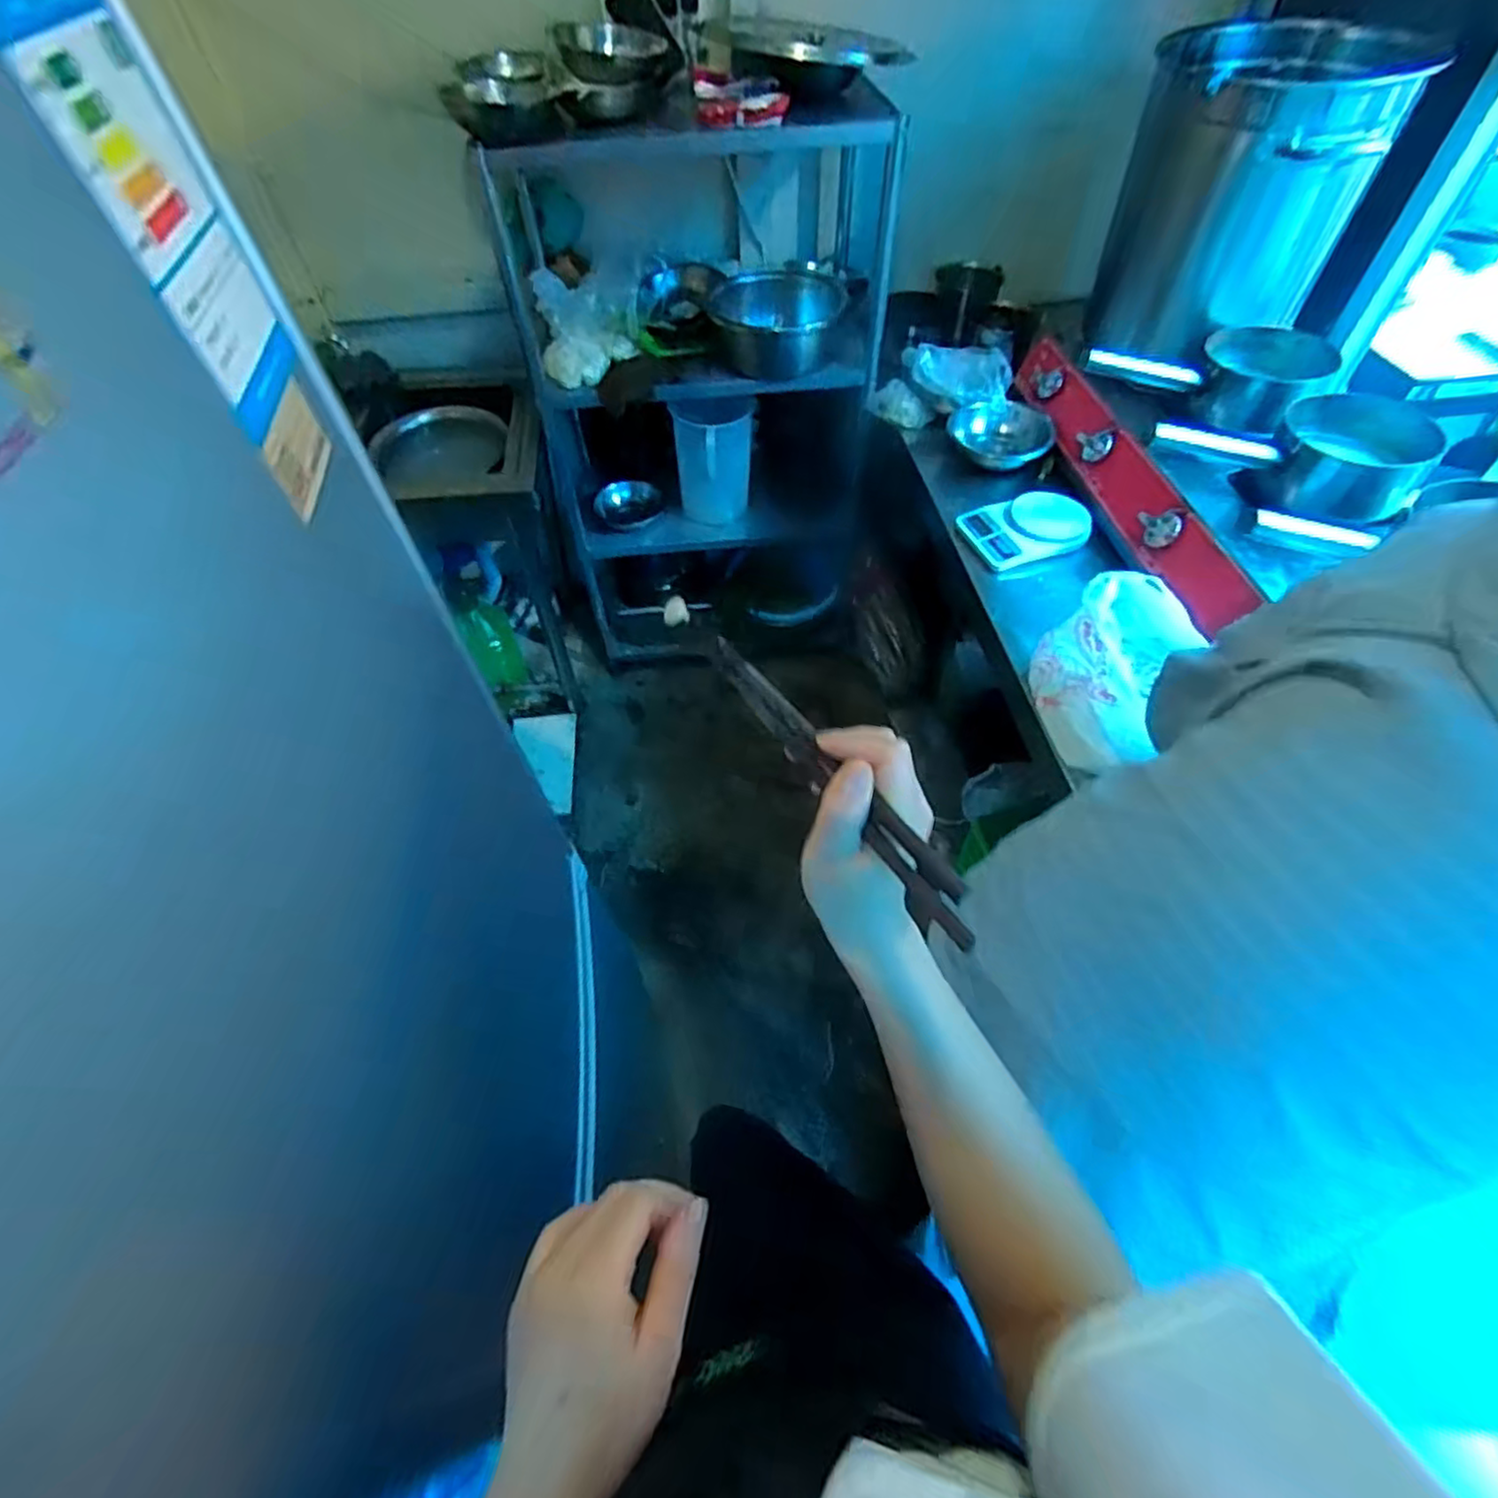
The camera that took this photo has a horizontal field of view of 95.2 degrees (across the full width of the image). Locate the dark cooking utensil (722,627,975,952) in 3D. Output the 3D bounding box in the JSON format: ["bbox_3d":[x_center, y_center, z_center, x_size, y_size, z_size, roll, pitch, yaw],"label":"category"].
[{"bbox_3d":[0.036,0.009,0.349,0.020,0.020,0.221,-27,50,-16],"label":"dark cooking utensil"}]

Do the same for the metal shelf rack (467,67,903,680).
[{"bbox_3d":[-0.104,-0.778,1.604,0.728,1.070,0.419,-4,53,0],"label":"metal shelf rack"}]

